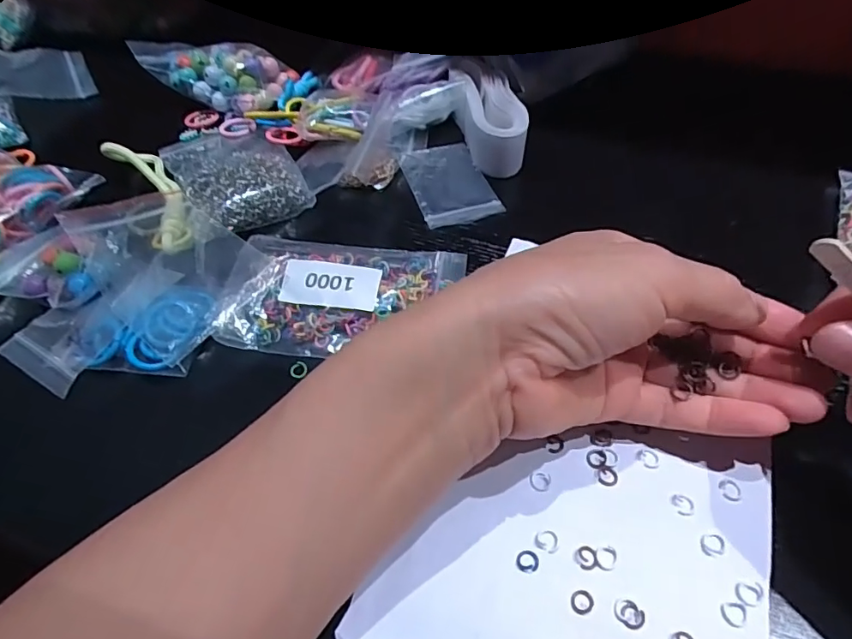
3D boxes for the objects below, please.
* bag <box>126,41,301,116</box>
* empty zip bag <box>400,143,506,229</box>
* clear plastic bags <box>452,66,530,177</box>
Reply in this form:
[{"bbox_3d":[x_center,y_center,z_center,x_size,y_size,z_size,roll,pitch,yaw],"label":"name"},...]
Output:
[{"bbox_3d":[-0.155,-0.187,0.386,0.103,0.032,0.062,19,56,15],"label":"bag"},{"bbox_3d":[0.014,-0.087,0.327,0.048,0.004,0.067,-13,60,-13],"label":"empty zip bag"},{"bbox_3d":[0.043,-0.133,0.342,0.034,0.027,0.084,-11,54,-6],"label":"clear plastic bags"}]

